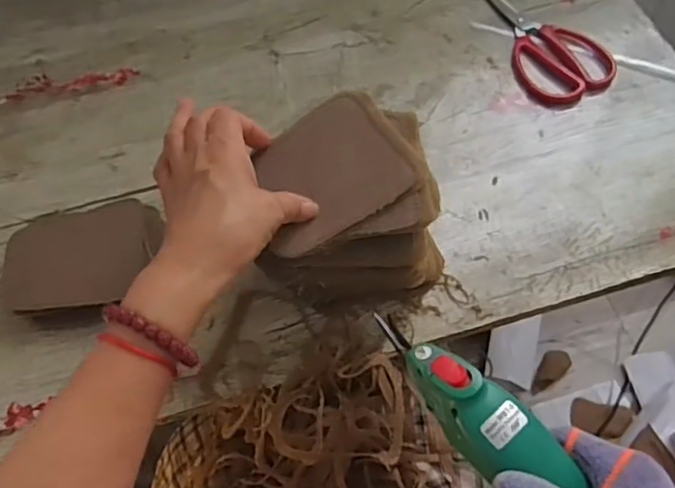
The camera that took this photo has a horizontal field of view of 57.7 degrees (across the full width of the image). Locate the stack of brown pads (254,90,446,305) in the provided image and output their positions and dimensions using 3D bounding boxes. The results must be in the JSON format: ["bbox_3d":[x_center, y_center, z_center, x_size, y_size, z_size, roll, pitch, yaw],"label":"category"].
[{"bbox_3d":[0.012,-0.031,0.471,0.133,0.114,0.106,-4,59,-2],"label":"stack of brown pads"}]

